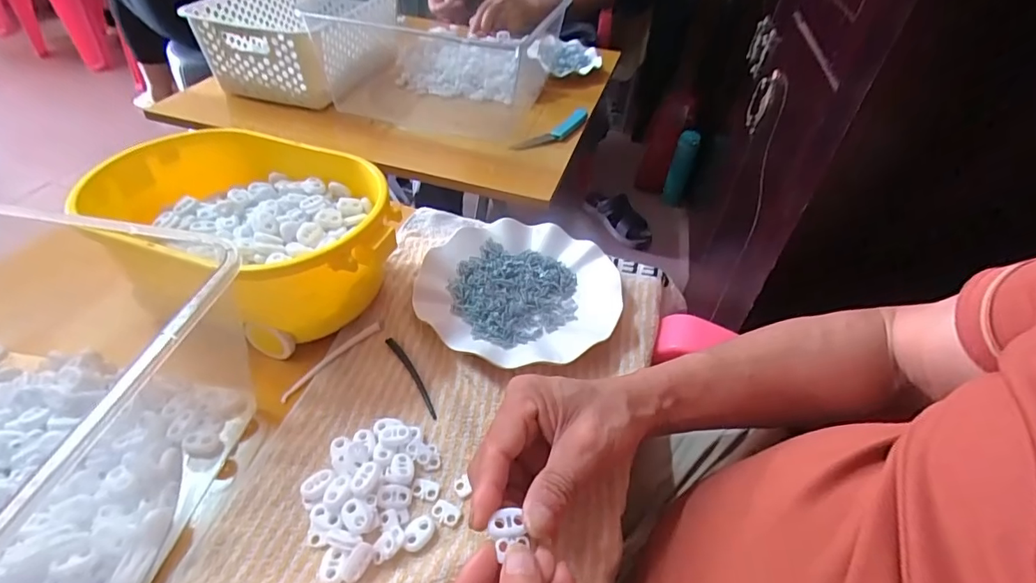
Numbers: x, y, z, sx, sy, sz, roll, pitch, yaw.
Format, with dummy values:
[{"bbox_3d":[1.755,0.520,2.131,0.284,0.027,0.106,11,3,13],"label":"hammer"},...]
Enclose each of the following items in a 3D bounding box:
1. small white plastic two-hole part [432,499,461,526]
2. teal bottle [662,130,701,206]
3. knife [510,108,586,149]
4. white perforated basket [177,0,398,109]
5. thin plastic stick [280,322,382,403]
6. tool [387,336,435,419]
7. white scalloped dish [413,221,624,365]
[{"bbox_3d":[-0.047,0.143,0.321,0.019,0.004,0.013,22,46,18],"label":"small white plastic two-hole part"},{"bbox_3d":[0.479,-0.356,1.458,0.066,0.196,0.070,21,45,16],"label":"teal bottle"},{"bbox_3d":[0.056,-0.237,0.725,0.037,0.013,0.171,32,50,26],"label":"knife"},{"bbox_3d":[-0.334,-0.410,0.788,0.217,0.105,0.309,11,43,6],"label":"white perforated basket"},{"bbox_3d":[-0.150,0.055,0.401,0.008,0.004,0.096,30,49,25],"label":"thin plastic stick"},{"bbox_3d":[-0.084,0.067,0.395,0.009,0.005,0.086,-23,50,-26],"label":"tool"},{"bbox_3d":[0.001,-0.005,0.458,0.176,0.022,0.170,2,43,-3],"label":"white scalloped dish"}]

